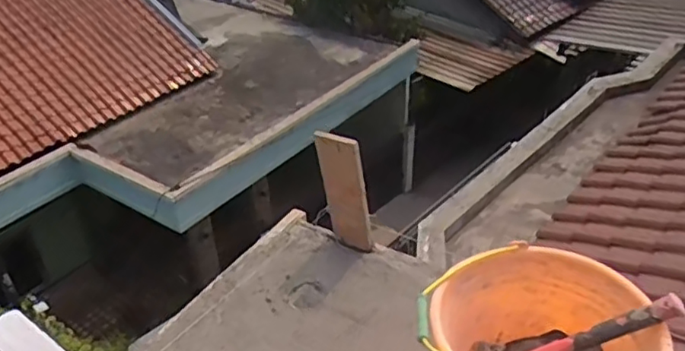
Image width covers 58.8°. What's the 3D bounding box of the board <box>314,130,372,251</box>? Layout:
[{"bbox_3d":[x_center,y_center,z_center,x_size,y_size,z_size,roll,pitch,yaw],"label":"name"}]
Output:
[{"bbox_3d":[0.005,0.035,1.213,0.098,0.286,0.012,16,46,27],"label":"board"}]

